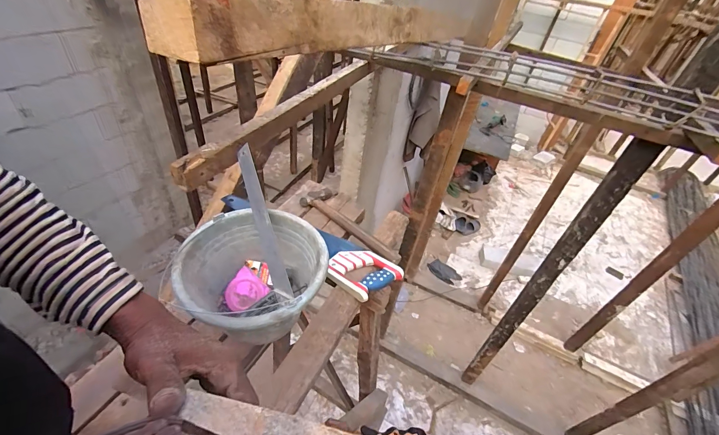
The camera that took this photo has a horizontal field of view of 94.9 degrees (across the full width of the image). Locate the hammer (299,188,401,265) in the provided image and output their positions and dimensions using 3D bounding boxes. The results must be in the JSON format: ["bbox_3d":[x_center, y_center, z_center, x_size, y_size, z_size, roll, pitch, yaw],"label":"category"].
[{"bbox_3d":[-0.007,0.009,0.858,0.316,0.031,0.109,34,47,26],"label":"hammer"}]

